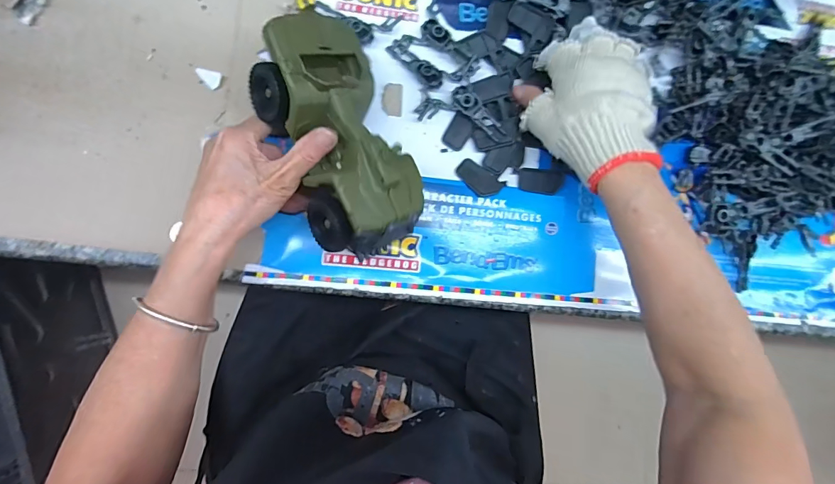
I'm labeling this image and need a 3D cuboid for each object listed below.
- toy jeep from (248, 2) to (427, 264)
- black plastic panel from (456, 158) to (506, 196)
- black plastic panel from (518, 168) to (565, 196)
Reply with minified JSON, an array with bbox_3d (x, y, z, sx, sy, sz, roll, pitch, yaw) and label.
[{"bbox_3d":[-0.062,-0.081,0.332,0.093,0.060,0.179,-23,89,-8],"label":"toy jeep"},{"bbox_3d":[0.059,-0.060,0.411,0.049,0.004,0.024,28,83,-4],"label":"black plastic panel"},{"bbox_3d":[0.122,-0.060,0.424,0.042,0.009,0.025,10,85,-6],"label":"black plastic panel"}]

